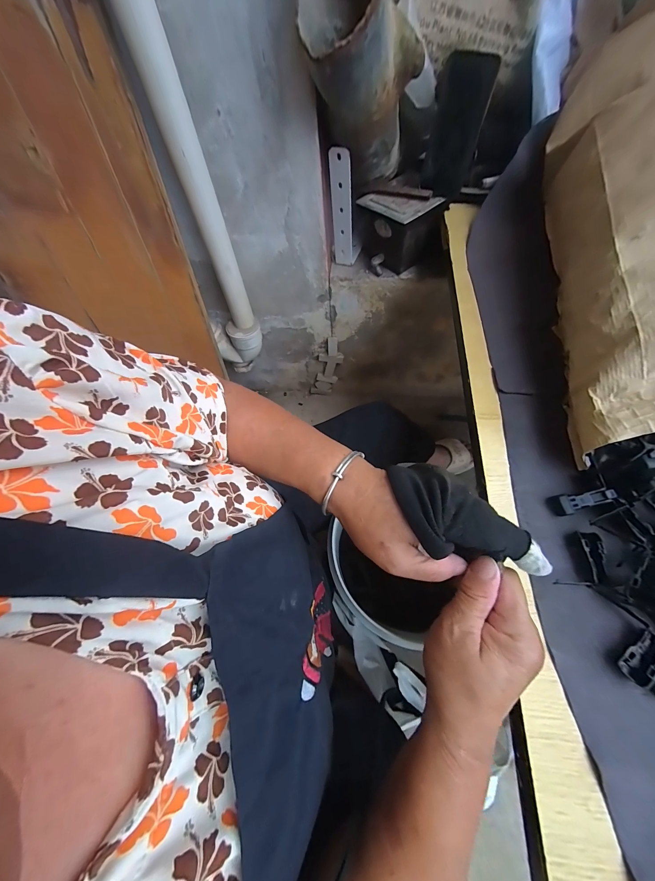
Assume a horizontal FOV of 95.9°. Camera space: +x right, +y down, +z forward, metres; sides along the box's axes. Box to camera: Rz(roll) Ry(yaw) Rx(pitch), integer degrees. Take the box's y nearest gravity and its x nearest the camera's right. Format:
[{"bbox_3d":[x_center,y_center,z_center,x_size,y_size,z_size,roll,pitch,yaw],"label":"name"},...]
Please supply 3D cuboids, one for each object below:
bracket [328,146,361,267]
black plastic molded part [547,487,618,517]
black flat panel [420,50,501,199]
[{"bbox_3d":[0.039,-0.458,0.587,0.055,0.198,0.078,11,65,8],"label":"bracket"},{"bbox_3d":[0.252,0.060,0.293,0.052,0.012,0.020,-24,61,26],"label":"black plastic molded part"},{"bbox_3d":[0.221,-0.539,0.515,0.084,0.167,0.009,8,60,5],"label":"black flat panel"}]

